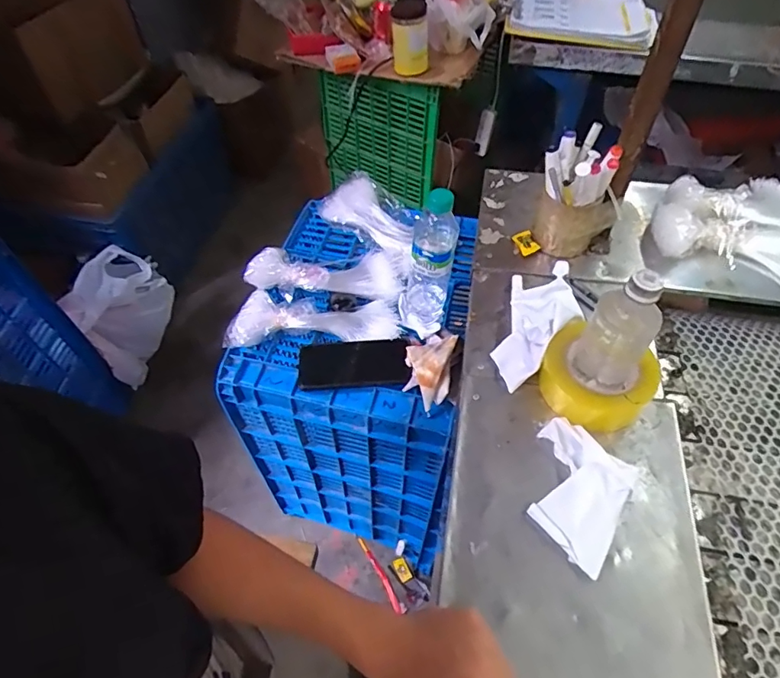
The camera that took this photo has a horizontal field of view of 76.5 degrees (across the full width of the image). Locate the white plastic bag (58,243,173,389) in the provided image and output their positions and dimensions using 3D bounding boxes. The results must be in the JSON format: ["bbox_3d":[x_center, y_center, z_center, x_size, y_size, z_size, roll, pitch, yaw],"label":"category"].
[{"bbox_3d":[-0.745,-0.079,1.414,0.170,0.263,0.301,26,58,19],"label":"white plastic bag"}]

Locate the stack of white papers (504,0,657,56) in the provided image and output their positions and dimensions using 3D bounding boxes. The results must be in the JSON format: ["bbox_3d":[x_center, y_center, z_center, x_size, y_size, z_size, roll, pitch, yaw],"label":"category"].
[{"bbox_3d":[0.449,-0.758,1.160,0.328,0.047,0.230,16,55,13],"label":"stack of white papers"}]

